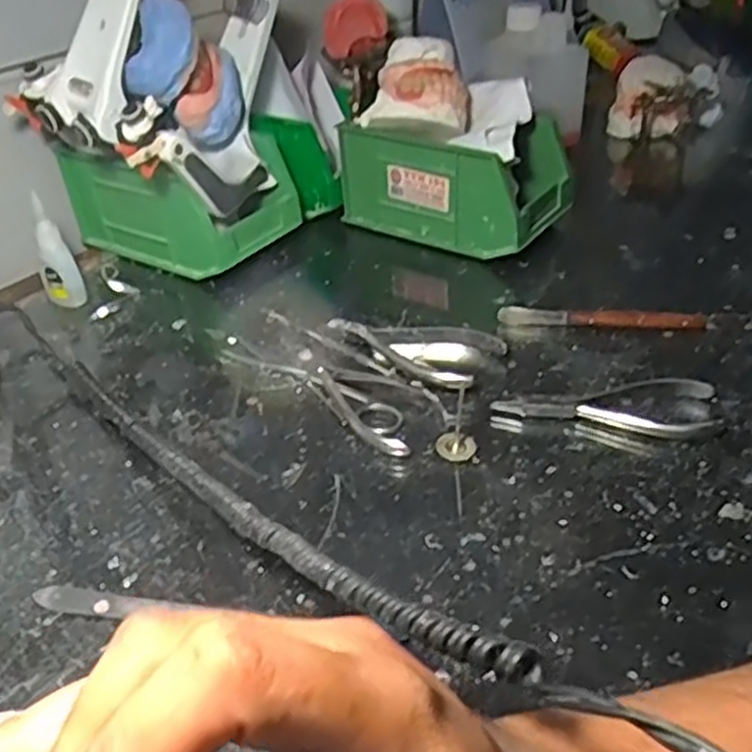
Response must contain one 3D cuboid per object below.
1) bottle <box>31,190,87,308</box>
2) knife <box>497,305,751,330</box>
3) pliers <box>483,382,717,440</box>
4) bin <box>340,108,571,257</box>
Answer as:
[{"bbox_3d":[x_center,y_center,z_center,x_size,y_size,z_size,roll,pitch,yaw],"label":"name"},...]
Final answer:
[{"bbox_3d":[-0.233,-0.088,0.570,0.027,0.082,0.017,-19,39,-20],"label":"bottle"},{"bbox_3d":[0.170,-0.038,0.526,0.171,0.011,0.012,3,36,9],"label":"knife"},{"bbox_3d":[0.133,0.017,0.453,0.123,0.010,0.042,3,36,9],"label":"pliers"},{"bbox_3d":[0.065,-0.166,0.648,0.168,0.086,0.095,21,42,30],"label":"bin"}]

